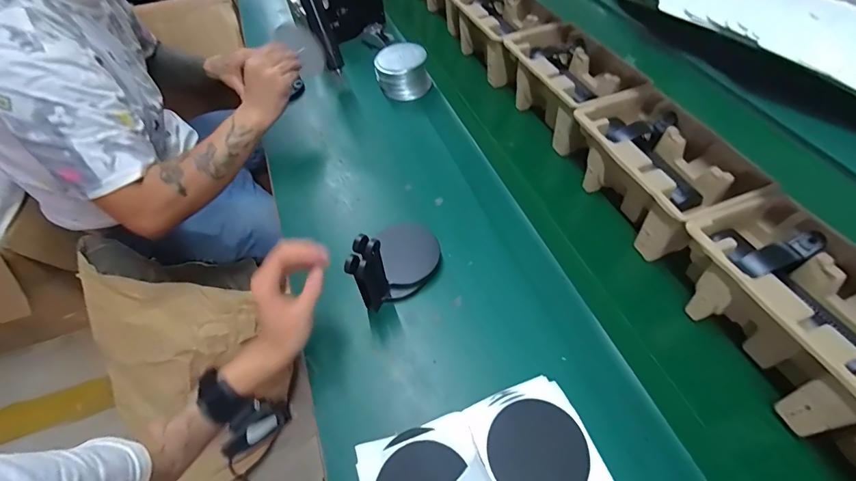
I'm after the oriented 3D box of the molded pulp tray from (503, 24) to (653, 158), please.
[{"bbox_3d":[0.235,-0.269,0.696,0.151,0.108,0.236,-23,58,-14],"label":"molded pulp tray"}]

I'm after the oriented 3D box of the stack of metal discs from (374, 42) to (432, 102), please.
[{"bbox_3d":[-0.053,-0.333,0.787,0.115,0.082,0.090,-9,55,-5],"label":"stack of metal discs"}]

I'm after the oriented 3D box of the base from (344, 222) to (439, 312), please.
[{"bbox_3d":[-0.035,0.029,0.470,0.111,0.125,0.029,-21,57,-13],"label":"base"}]

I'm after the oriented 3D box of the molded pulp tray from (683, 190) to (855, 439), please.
[{"bbox_3d":[0.393,0.069,0.429,0.145,0.105,0.226,-18,57,-11],"label":"molded pulp tray"}]

